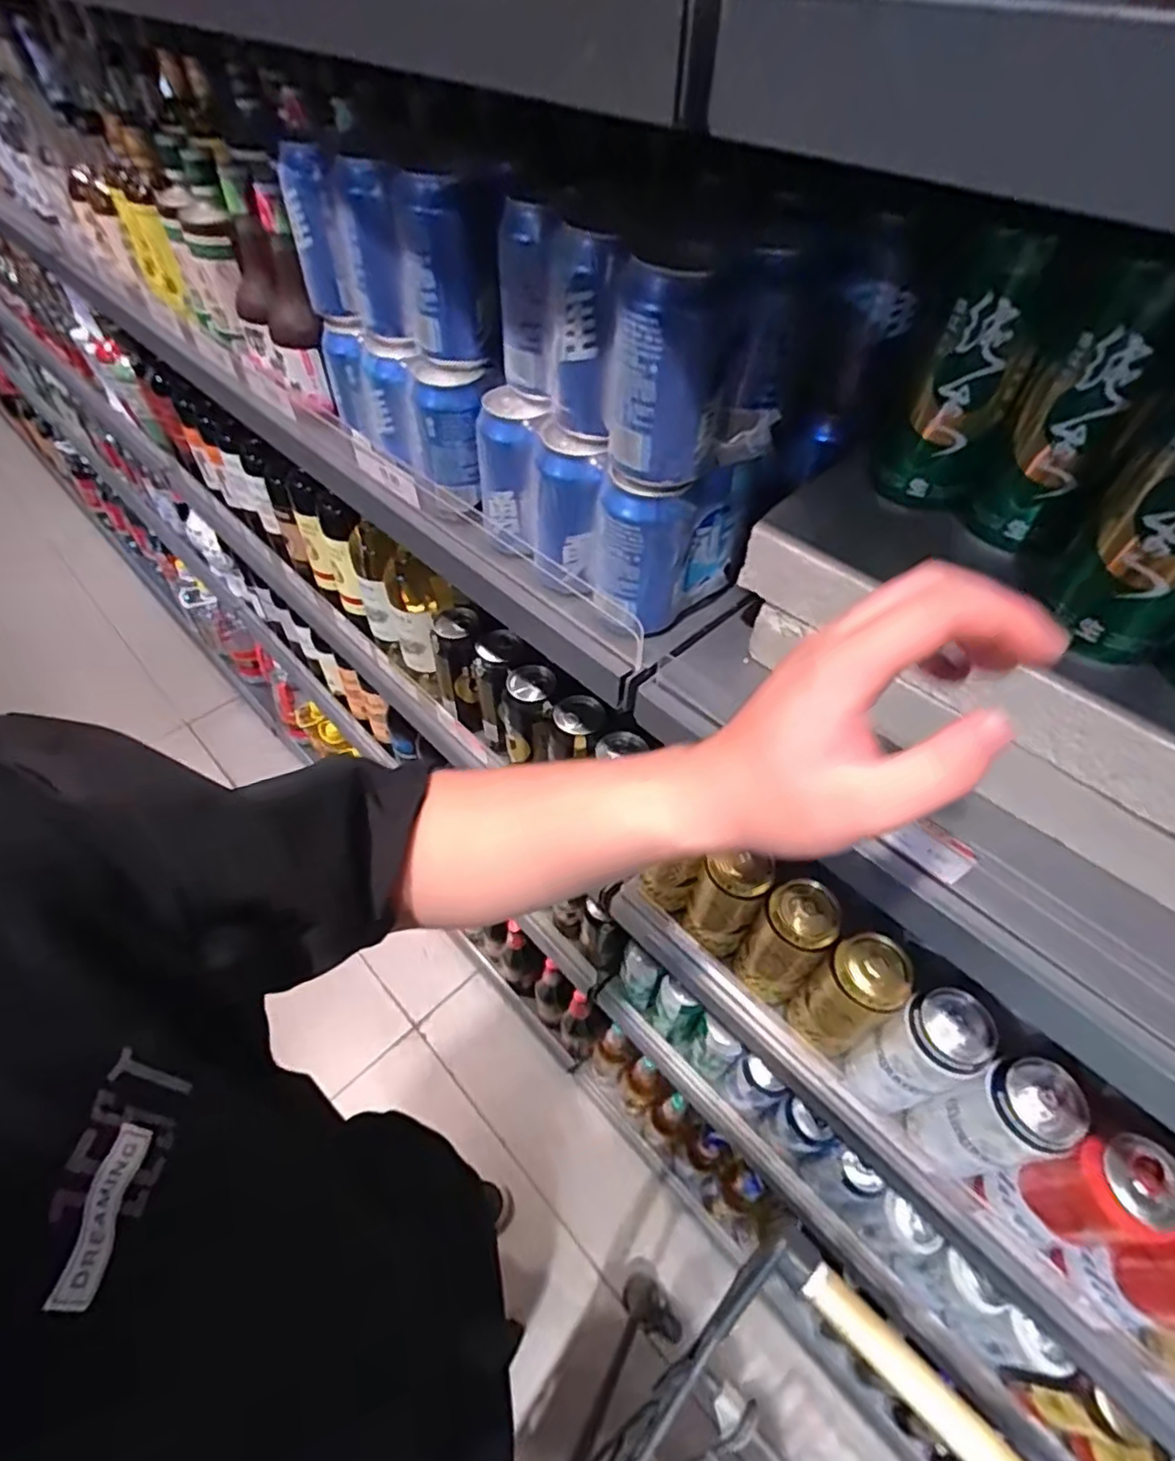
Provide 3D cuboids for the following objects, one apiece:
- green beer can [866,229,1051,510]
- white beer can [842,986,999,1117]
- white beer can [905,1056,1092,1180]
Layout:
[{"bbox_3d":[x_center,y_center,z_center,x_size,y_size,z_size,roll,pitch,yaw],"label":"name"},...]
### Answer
[{"bbox_3d":[0.219,-0.207,0.378,0.058,0.132,0.059,25,55,17],"label":"green beer can"},{"bbox_3d":[0.273,0.273,0.542,0.063,0.149,0.061,1,52,-1],"label":"white beer can"},{"bbox_3d":[0.319,0.311,0.513,0.059,0.154,0.061,1,52,-1],"label":"white beer can"}]

